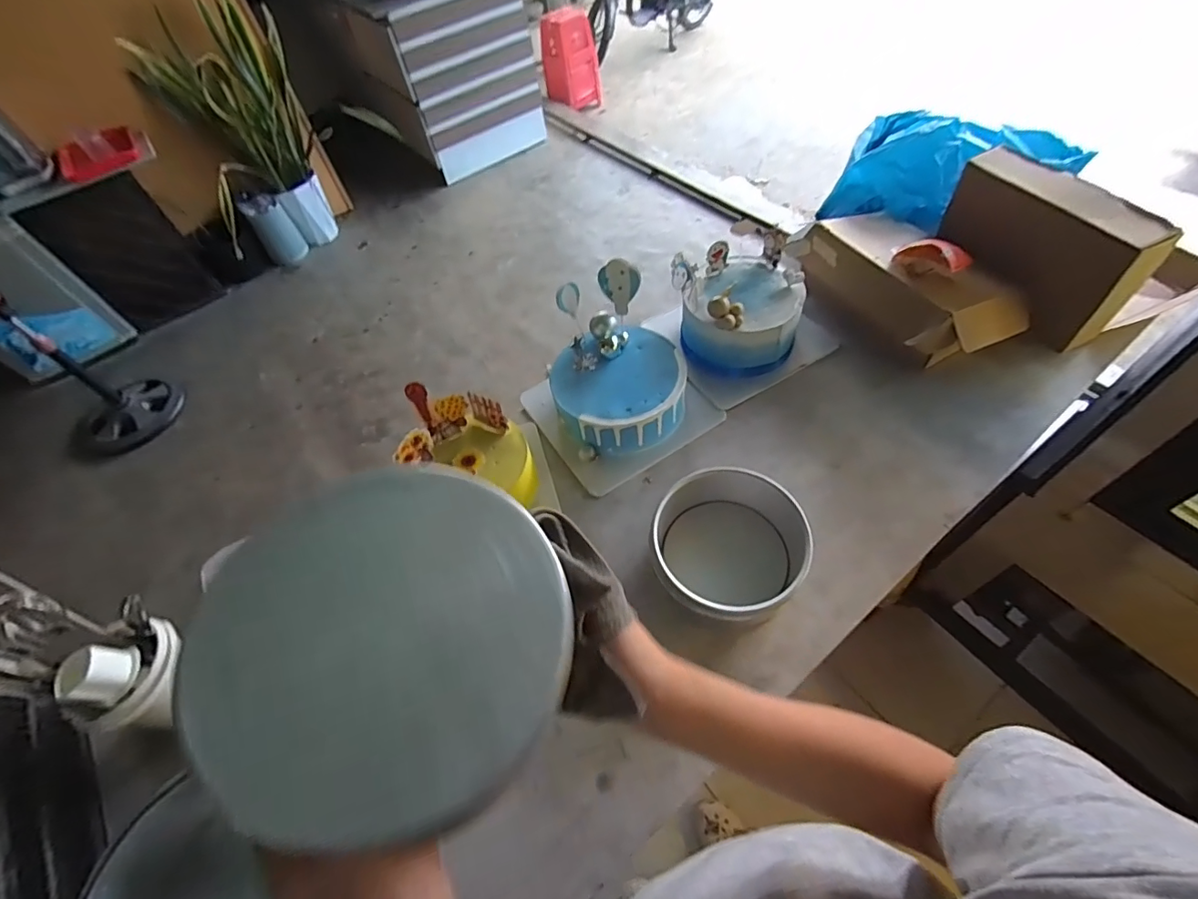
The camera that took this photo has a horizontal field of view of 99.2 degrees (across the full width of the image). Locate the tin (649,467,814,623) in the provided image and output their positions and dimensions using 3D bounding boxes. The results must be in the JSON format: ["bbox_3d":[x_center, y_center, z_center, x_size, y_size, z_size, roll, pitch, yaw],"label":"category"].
[{"bbox_3d":[0.158,0.128,0.661,0.186,0.093,0.188,-4,56,6],"label":"tin"}]

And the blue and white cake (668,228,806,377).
[{"bbox_3d":[0.242,-0.237,0.882,0.199,0.161,0.182,-16,55,-4],"label":"blue and white cake"}]

